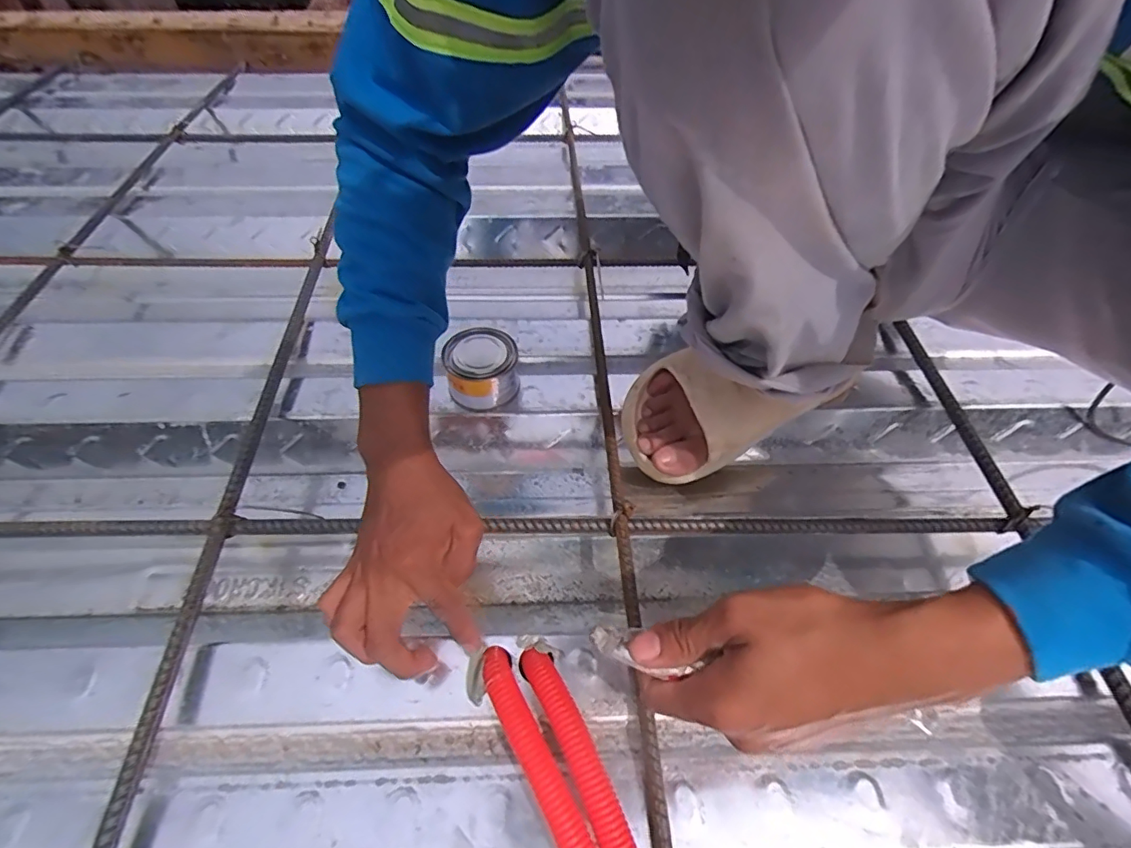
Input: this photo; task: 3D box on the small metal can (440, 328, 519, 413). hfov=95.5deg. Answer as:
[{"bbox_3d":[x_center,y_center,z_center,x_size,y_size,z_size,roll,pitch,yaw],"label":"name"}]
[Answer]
[{"bbox_3d":[-0.081,-0.051,0.501,0.068,0.045,0.068,0,53,0],"label":"small metal can"}]

